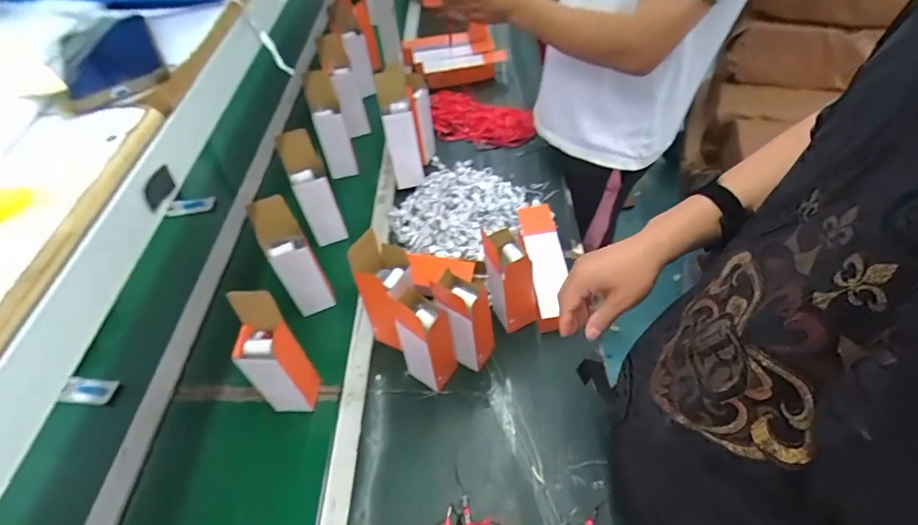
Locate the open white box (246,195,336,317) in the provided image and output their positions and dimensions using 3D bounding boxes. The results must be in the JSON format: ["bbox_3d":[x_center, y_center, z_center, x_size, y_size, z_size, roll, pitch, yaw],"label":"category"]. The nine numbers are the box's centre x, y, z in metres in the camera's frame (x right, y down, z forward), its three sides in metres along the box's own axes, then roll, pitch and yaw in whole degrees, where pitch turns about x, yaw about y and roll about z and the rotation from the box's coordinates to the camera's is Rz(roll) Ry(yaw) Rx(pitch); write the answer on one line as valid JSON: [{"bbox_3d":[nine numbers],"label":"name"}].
[{"bbox_3d":[-0.294,-0.001,0.817,0.074,0.242,0.062,-28,54,-16],"label":"open white box"}]

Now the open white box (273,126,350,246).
[{"bbox_3d":[-0.298,-0.145,0.935,0.075,0.247,0.073,-22,52,-12],"label":"open white box"}]

